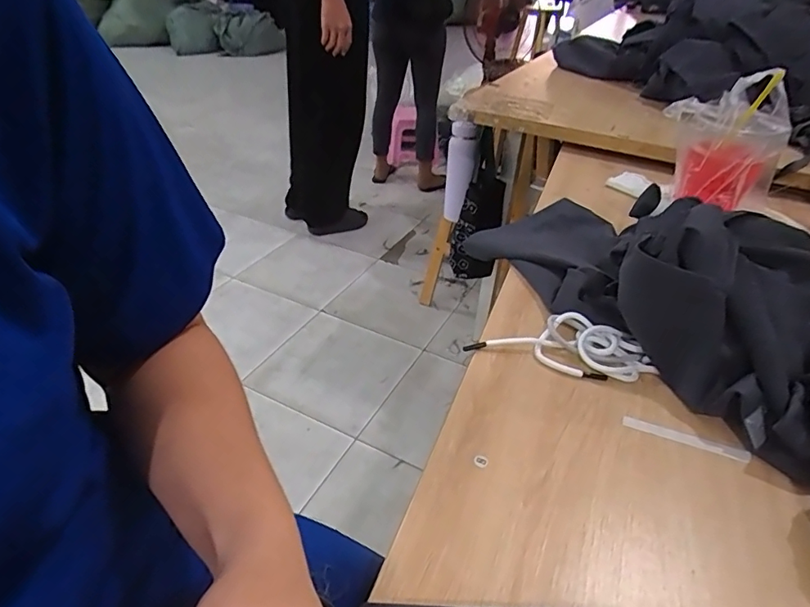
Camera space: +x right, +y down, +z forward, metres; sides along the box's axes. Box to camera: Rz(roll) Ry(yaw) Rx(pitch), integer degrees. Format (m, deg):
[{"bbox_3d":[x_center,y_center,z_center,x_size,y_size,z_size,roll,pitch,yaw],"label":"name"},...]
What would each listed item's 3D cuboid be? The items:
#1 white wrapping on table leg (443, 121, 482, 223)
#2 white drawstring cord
[{"bbox_3d":[0.140,-0.333,1.300,0.074,0.247,0.071,6,37,5],"label":"white wrapping on table leg"},{"bbox_3d":[0.154,0.038,0.502,0.170,0.029,0.060,10,36,8],"label":"white drawstring cord"}]

